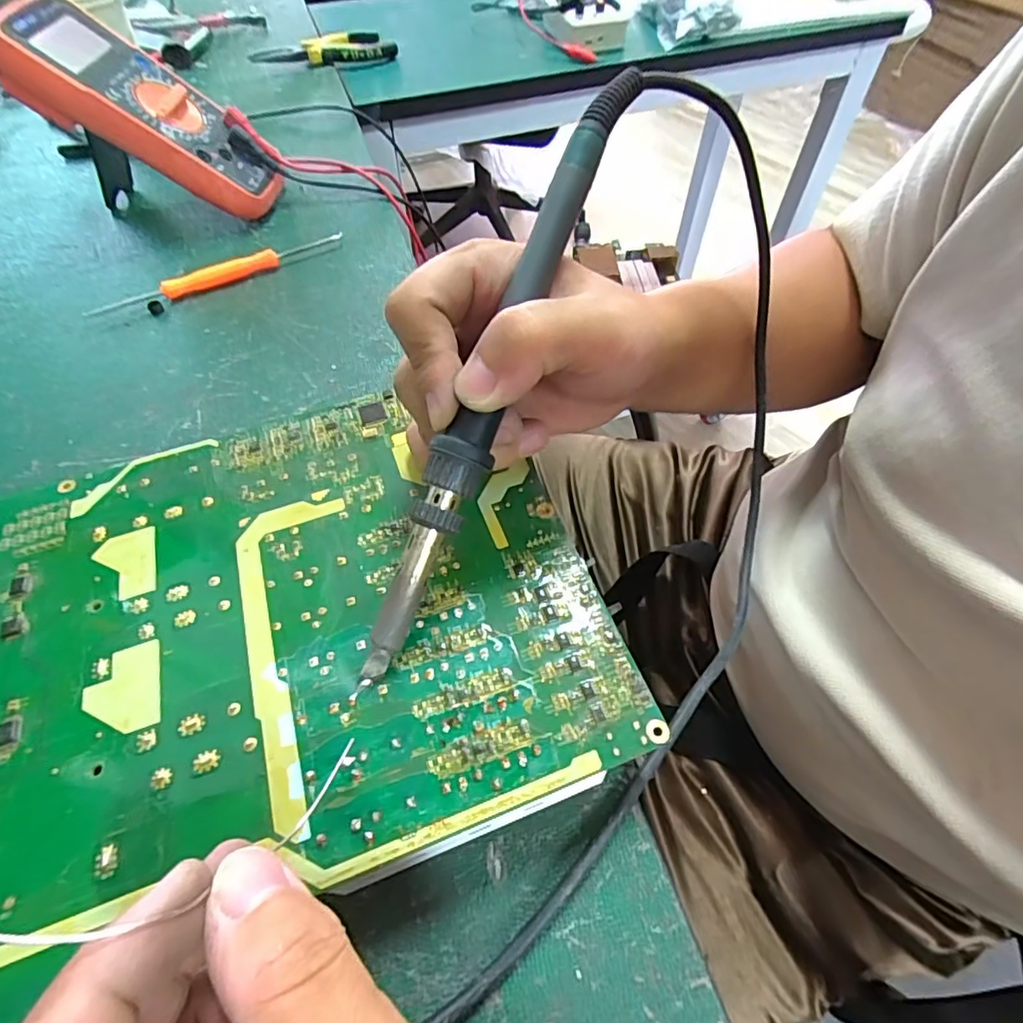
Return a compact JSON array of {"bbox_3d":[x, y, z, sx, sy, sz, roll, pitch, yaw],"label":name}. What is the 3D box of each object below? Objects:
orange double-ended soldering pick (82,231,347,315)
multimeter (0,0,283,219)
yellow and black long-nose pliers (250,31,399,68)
[{"bbox_3d":[-0.203,-0.166,0.390,0.172,0.012,0.016,-25,59,-14],"label":"orange double-ended soldering pick"},{"bbox_3d":[-0.254,-0.281,0.402,0.170,0.043,0.079,27,51,-28],"label":"multimeter"},{"bbox_3d":[-0.206,-0.510,0.616,0.153,0.019,0.057,-9,56,-5],"label":"yellow and black long-nose pliers"}]

